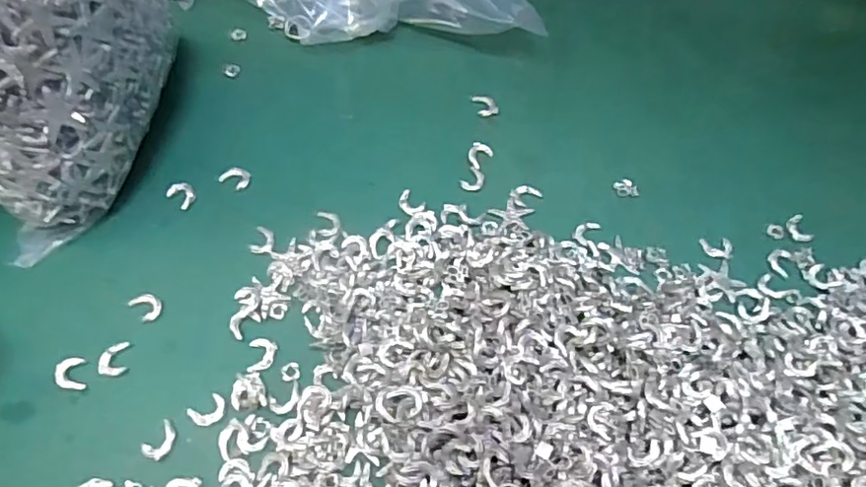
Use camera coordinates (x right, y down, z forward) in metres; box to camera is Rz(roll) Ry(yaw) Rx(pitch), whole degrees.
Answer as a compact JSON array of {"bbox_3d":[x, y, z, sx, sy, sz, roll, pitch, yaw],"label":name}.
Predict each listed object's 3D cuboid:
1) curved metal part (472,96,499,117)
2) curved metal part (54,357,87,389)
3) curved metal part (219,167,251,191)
[{"bbox_3d":[0.038,-0.101,0.432,0.015,0.004,0.020,-15,61,-11],"label":"curved metal part"},{"bbox_3d":[-0.196,0.070,0.320,0.014,0.004,0.018,-16,62,-11],"label":"curved metal part"},{"bbox_3d":[-0.130,-0.044,0.390,0.018,0.004,0.014,24,61,11],"label":"curved metal part"}]

